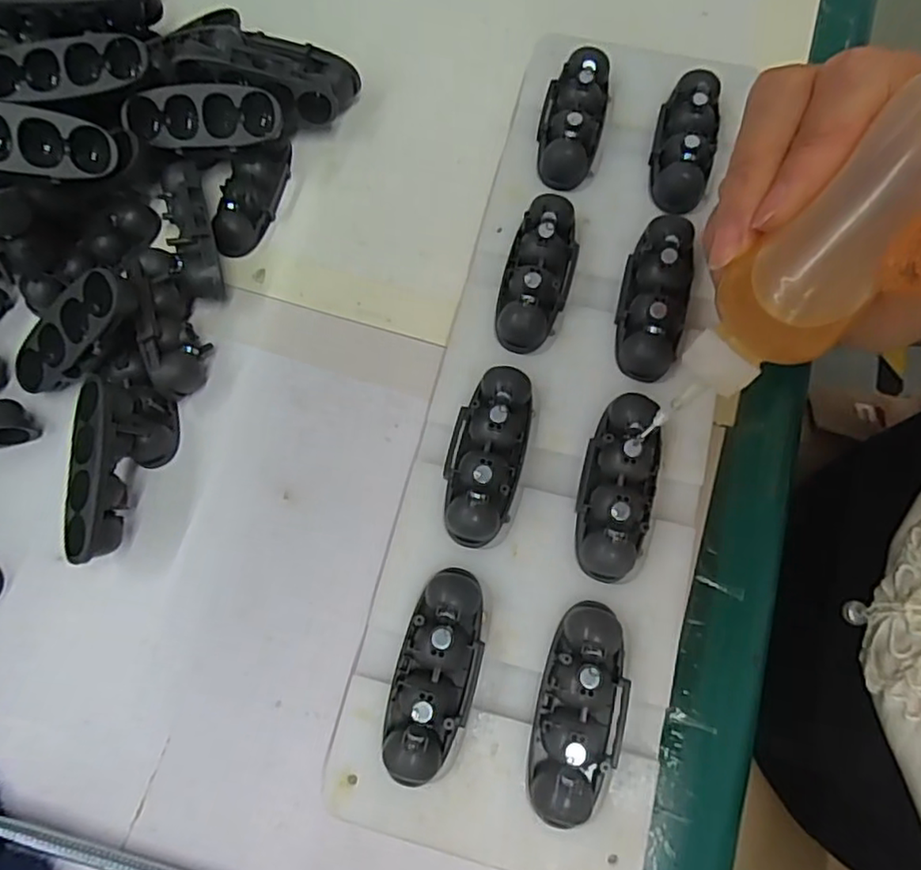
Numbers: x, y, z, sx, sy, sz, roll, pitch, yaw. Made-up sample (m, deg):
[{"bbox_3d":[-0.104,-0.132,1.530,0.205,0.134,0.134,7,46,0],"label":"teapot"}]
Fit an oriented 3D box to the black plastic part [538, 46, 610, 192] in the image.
[{"bbox_3d":[0.046,-0.130,0.255,0.025,0.015,0.060,13,74,5],"label":"black plastic part"}]

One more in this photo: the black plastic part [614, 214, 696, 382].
[{"bbox_3d":[0.071,-0.051,0.229,0.023,0.017,0.059,13,74,6],"label":"black plastic part"}]

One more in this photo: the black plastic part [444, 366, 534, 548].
[{"bbox_3d":[0.009,0.005,0.215,0.025,0.015,0.062,14,74,6],"label":"black plastic part"}]

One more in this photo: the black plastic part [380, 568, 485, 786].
[{"bbox_3d":[-0.008,0.074,0.194,0.025,0.015,0.061,14,74,6],"label":"black plastic part"}]

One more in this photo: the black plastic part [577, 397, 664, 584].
[{"bbox_3d":[0.053,0.016,0.208,0.023,0.020,0.061,13,74,6],"label":"black plastic part"}]

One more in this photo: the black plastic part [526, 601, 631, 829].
[{"bbox_3d":[0.037,0.084,0.190,0.026,0.016,0.062,11,74,5],"label":"black plastic part"}]

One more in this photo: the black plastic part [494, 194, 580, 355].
[{"bbox_3d":[0.029,-0.061,0.234,0.024,0.016,0.061,15,74,6],"label":"black plastic part"}]

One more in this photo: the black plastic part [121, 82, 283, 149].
[{"bbox_3d":[-0.106,-0.132,0.259,0.064,0.011,0.024,-1,110,3],"label":"black plastic part"}]

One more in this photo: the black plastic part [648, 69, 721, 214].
[{"bbox_3d":[0.090,-0.118,0.250,0.023,0.016,0.060,14,74,6],"label":"black plastic part"}]

